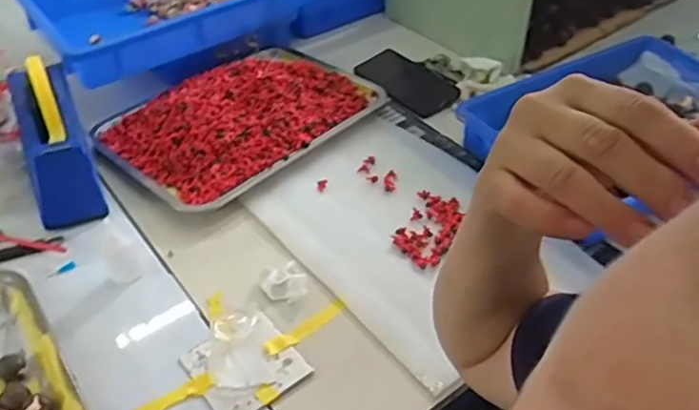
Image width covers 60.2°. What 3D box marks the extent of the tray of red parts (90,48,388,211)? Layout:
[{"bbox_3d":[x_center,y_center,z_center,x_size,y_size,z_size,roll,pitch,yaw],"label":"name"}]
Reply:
[{"bbox_3d":[-0.144,-0.134,0.817,0.246,0.052,0.342,32,51,29],"label":"tray of red parts"}]

